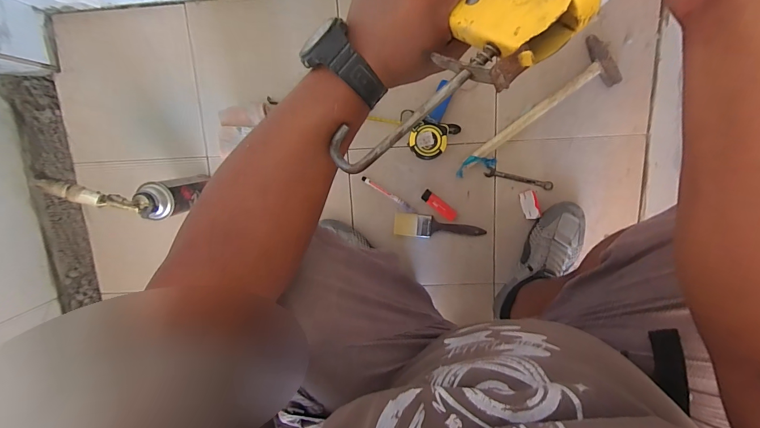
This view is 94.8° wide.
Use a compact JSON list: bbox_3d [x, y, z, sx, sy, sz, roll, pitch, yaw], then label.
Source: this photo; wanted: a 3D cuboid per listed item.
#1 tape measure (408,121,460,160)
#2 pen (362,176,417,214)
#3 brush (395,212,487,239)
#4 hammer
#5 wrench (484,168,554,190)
[{"bbox_3d":[0.105,-0.141,0.680,0.094,0.039,0.068,5,99,2],"label":"tape measure"},{"bbox_3d":[0.019,-0.038,0.725,0.131,0.007,0.014,34,99,-3],"label":"pen"},{"bbox_3d":[0.123,0.029,0.725,0.184,0.011,0.048,6,99,2],"label":"brush"},{"bbox_3d":[0.290,-0.182,0.664,0.343,0.036,0.091,-41,95,7],"label":"hammer"},{"bbox_3d":[0.279,-0.070,0.703,0.138,0.006,0.018,13,85,-1],"label":"wrench"}]

